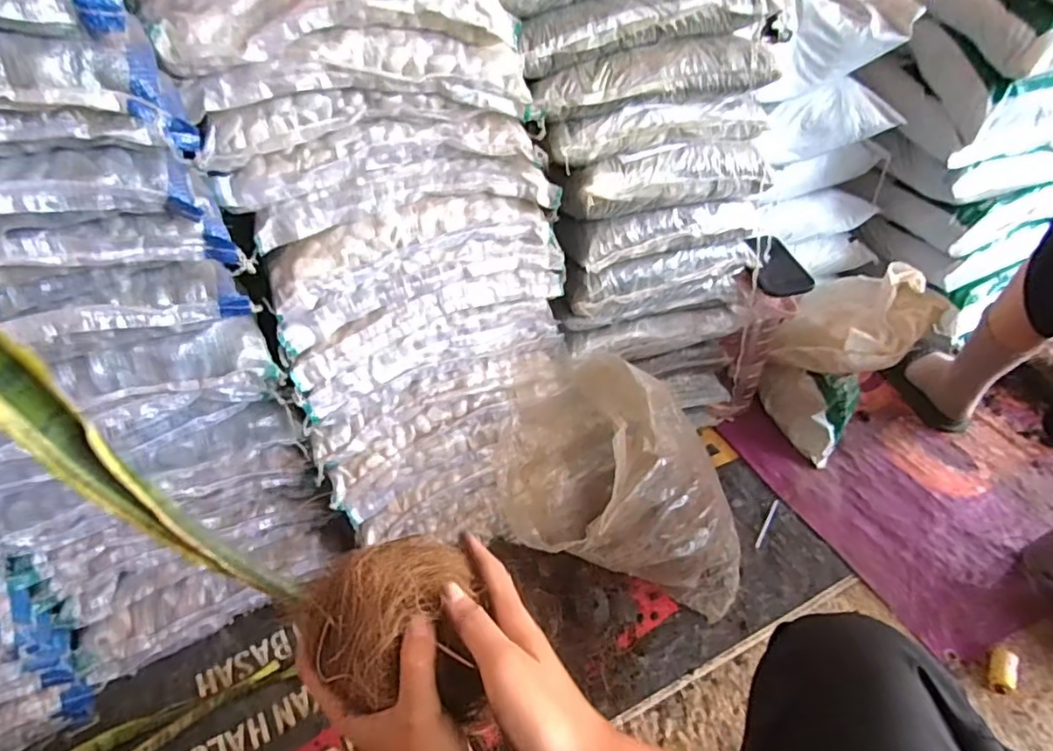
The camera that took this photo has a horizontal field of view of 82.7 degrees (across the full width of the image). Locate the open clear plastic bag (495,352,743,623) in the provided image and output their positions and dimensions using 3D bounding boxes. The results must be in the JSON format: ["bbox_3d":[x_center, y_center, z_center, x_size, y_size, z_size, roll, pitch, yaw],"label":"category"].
[{"bbox_3d":[0.128,0.152,0.821,0.319,0.326,0.191,0,42,6],"label":"open clear plastic bag"}]

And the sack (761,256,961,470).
[{"bbox_3d":[0.538,-0.036,1.034,0.208,0.290,0.248,29,52,33],"label":"sack"}]

